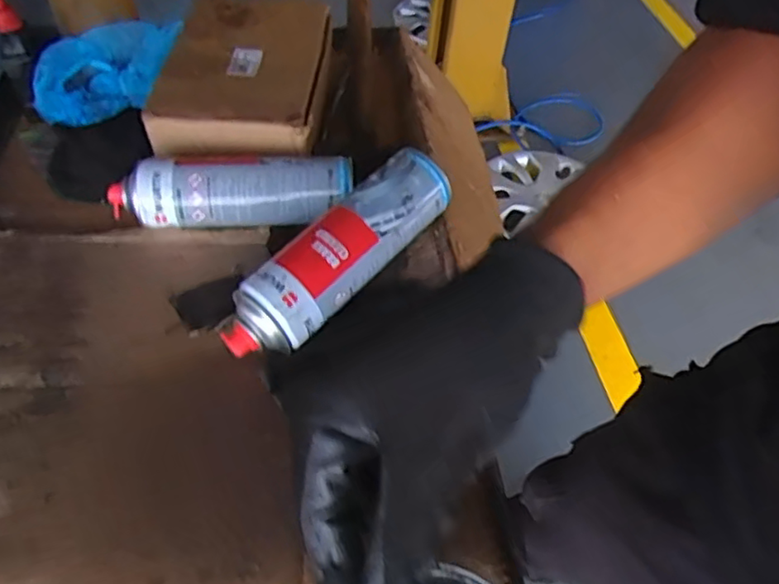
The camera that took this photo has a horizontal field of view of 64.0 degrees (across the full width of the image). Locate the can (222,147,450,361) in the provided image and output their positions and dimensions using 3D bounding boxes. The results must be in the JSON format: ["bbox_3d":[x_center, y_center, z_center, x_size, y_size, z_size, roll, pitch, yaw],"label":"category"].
[{"bbox_3d":[-0.040,-0.028,0.511,0.058,0.075,0.220,37,57,24],"label":"can"}]

